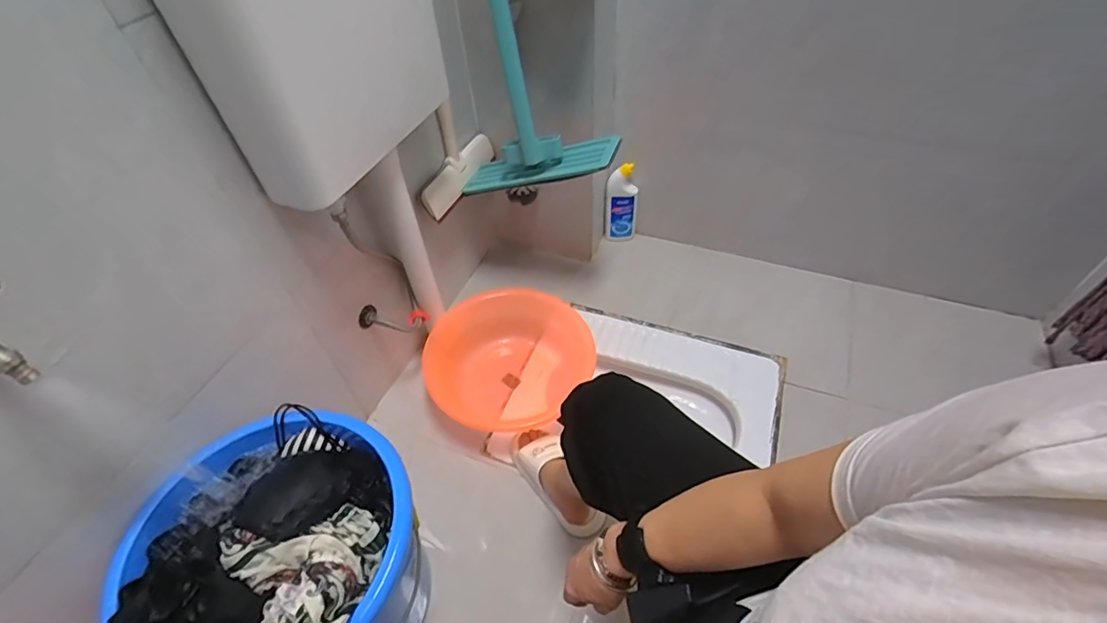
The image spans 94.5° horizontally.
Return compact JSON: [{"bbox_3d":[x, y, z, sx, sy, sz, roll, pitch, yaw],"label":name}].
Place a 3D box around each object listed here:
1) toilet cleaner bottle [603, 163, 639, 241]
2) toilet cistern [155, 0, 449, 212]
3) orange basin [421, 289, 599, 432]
[{"bbox_3d":[0.176,-0.277,1.326,0.082,0.197,0.052,12,50,13],"label":"toilet cleaner bottle"},{"bbox_3d":[-0.292,-0.381,0.662,0.117,0.369,0.349,15,51,15],"label":"toilet cistern"},{"bbox_3d":[-0.098,0.108,1.072,0.297,0.134,0.320,-1,49,2],"label":"orange basin"}]

